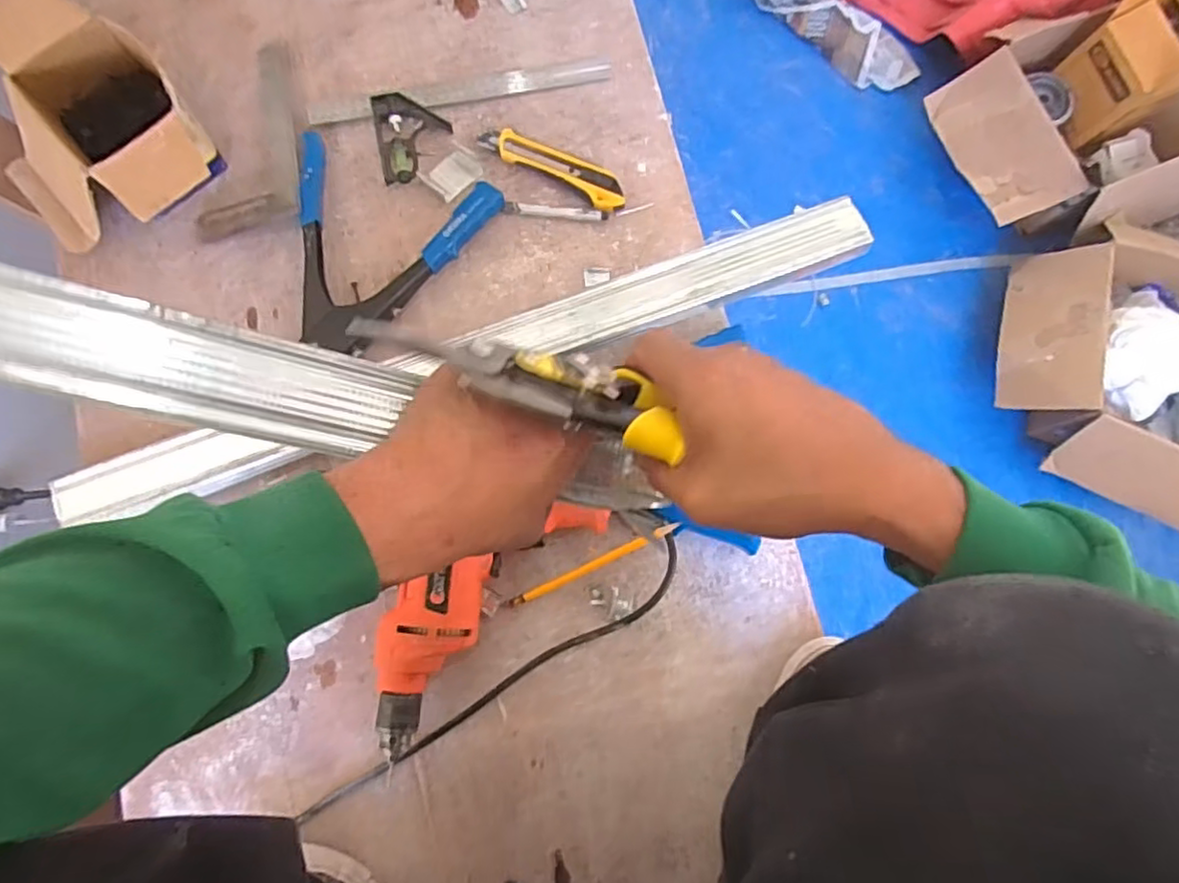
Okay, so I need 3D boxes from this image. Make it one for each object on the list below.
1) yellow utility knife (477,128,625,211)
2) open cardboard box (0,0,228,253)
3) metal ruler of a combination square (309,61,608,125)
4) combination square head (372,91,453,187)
[{"bbox_3d":[-0.035,-0.264,0.624,0.149,0.020,0.032,26,81,1],"label":"yellow utility knife"},{"bbox_3d":[-0.436,-0.266,0.563,0.159,0.093,0.202,-41,86,-8],"label":"open cardboard box"},{"bbox_3d":[-0.124,-0.345,0.639,0.293,0.006,0.025,-13,82,-5],"label":"metal ruler of a combination square"},{"bbox_3d":[-0.170,-0.295,0.630,0.069,0.014,0.088,-10,82,-5],"label":"combination square head"}]

